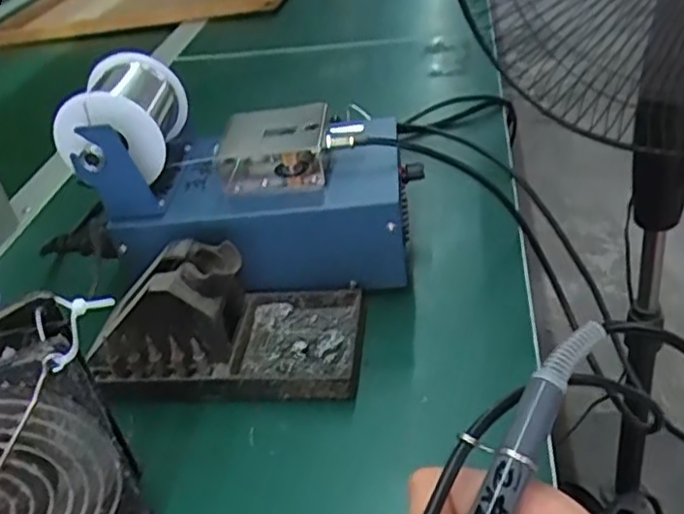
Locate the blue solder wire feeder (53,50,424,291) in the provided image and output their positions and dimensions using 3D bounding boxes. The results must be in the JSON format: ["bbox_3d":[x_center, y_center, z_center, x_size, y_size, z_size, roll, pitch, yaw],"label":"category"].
[{"bbox_3d":[-0.061,-0.053,0.447,0.209,0.125,0.128,1,37,12],"label":"blue solder wire feeder"}]

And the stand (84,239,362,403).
[{"bbox_3d":[-0.065,0.031,0.390,0.146,0.067,0.082,-4,37,7],"label":"stand"}]

